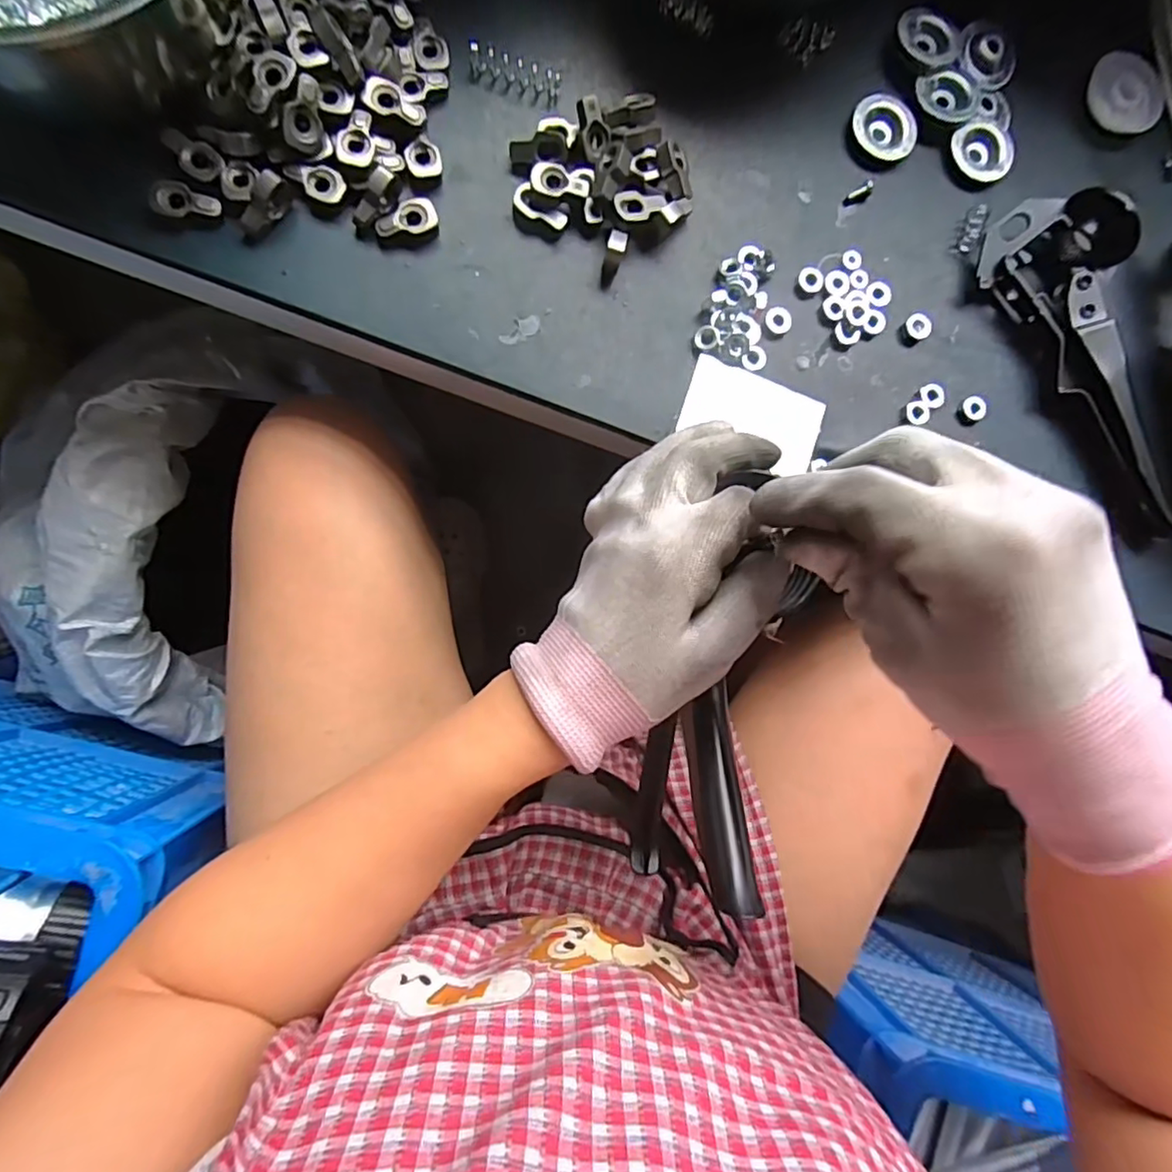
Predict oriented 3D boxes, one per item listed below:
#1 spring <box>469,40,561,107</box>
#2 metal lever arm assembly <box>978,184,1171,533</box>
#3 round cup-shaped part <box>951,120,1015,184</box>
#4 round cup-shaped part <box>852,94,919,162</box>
[{"bbox_3d":[-0.036,-0.266,0.314,0.046,0.010,0.013,13,85,-7],"label":"spring"},{"bbox_3d":[0.292,-0.125,0.344,0.071,0.034,0.201,-29,91,-9],"label":"metal lever arm assembly"},{"bbox_3d":[0.234,-0.255,0.358,0.036,0.004,0.035,1,86,-8],"label":"round cup-shaped part"},{"bbox_3d":[0.171,-0.261,0.349,0.039,0.007,0.032,37,82,-4],"label":"round cup-shaped part"}]

